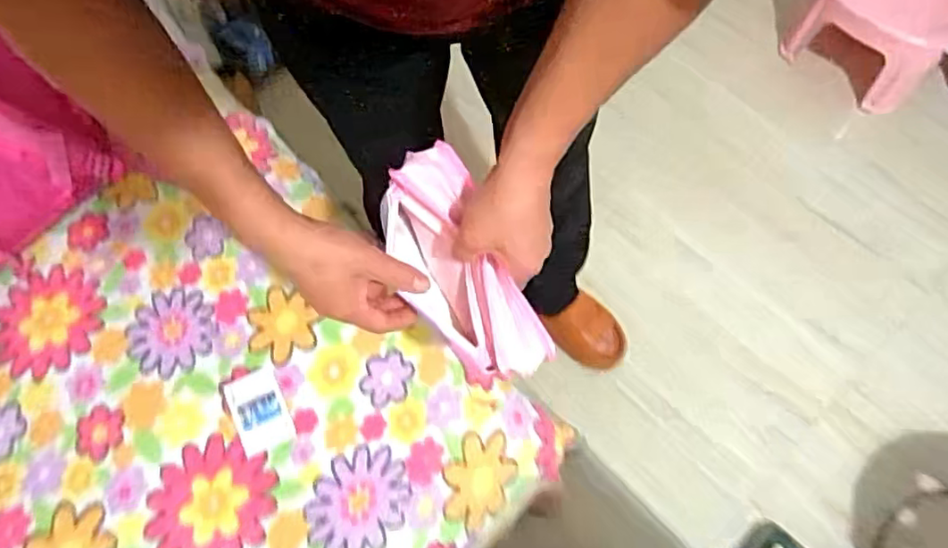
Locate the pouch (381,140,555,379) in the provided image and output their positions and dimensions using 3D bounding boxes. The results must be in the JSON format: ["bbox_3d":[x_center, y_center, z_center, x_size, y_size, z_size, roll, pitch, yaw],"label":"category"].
[{"bbox_3d":[-0.016,0.002,0.504,0.076,0.088,0.187,-29,82,-15],"label":"pouch"}]

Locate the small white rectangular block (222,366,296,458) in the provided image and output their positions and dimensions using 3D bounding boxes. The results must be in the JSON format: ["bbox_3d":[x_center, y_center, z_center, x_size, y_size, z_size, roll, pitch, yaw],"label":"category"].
[{"bbox_3d":[-0.242,0.154,0.686,0.057,0.004,0.089,-22,68,-12],"label":"small white rectangular block"}]

